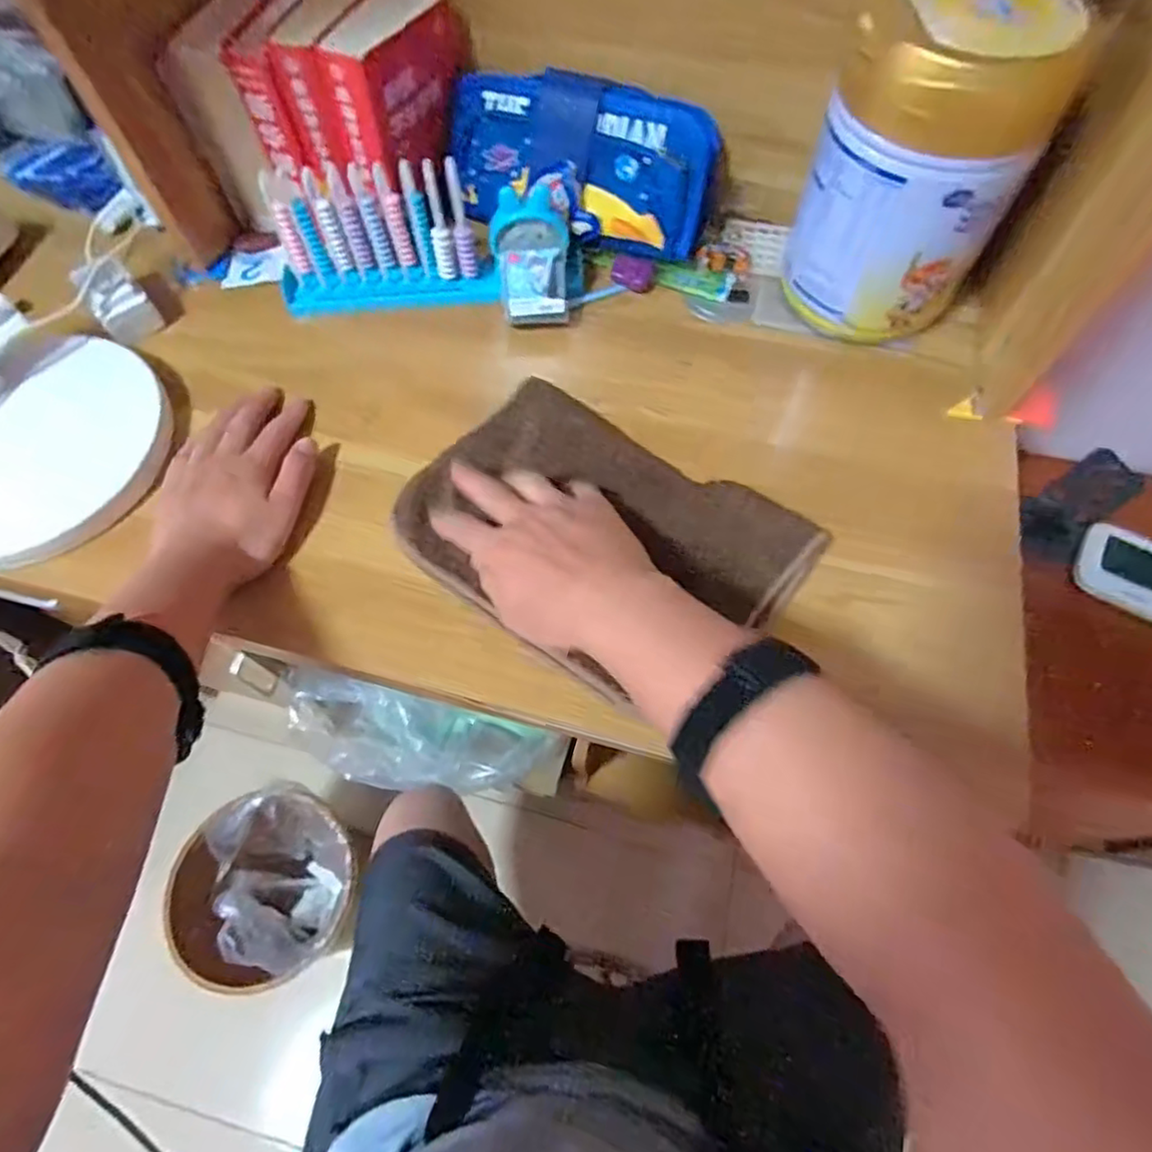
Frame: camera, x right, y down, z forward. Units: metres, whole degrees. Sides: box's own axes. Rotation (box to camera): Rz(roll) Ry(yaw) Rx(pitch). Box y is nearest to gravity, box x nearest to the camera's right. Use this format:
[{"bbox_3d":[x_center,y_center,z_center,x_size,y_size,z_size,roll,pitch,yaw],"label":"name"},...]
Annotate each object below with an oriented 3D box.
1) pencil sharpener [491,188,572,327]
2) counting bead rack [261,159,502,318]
[{"bbox_3d":[-0.033,-0.243,0.495,0.055,0.059,0.074,-7,64,-2],"label":"pencil sharpener"},{"bbox_3d":[-0.150,-0.257,0.497,0.163,0.095,0.041,1,64,2],"label":"counting bead rack"}]

